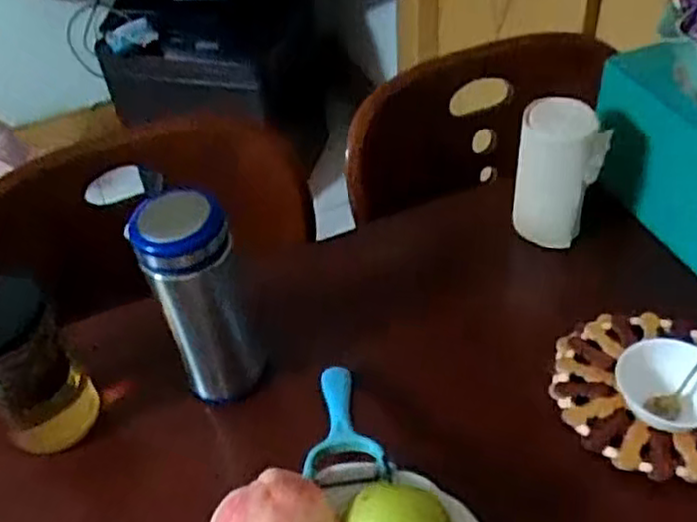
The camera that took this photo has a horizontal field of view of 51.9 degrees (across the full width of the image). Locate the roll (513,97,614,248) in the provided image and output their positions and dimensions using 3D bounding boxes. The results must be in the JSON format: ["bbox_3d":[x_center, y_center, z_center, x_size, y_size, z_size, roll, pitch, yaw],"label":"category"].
[{"bbox_3d":[0.215,-0.089,0.735,0.084,0.140,0.061,6,47,12],"label":"roll"}]

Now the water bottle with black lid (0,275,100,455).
[{"bbox_3d":[-0.274,0.086,0.606,0.079,0.149,0.096,-27,49,-19],"label":"water bottle with black lid"}]

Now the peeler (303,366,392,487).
[{"bbox_3d":[-0.006,0.129,0.586,0.061,0.021,0.127,-8,33,-1],"label":"peeler"}]

